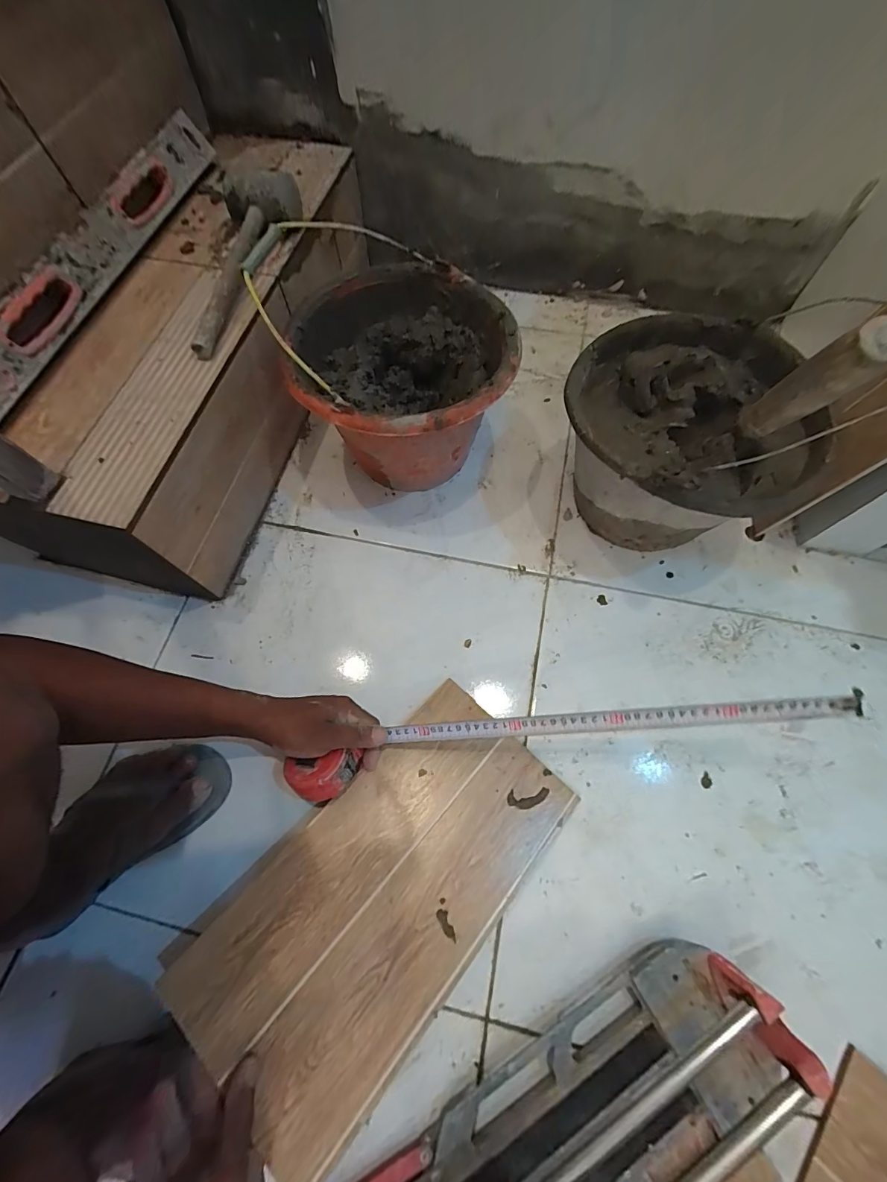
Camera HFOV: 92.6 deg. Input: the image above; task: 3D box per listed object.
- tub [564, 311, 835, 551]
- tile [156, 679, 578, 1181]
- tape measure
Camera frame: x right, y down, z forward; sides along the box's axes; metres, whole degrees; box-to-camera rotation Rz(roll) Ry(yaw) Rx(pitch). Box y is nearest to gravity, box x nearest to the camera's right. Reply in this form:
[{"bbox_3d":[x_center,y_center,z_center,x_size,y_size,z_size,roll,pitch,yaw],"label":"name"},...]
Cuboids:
[{"bbox_3d":[0.276,-0.169,0.550,0.239,0.209,0.262,0,68,1],"label":"tub"},{"bbox_3d":[-0.050,0.297,0.437,0.204,0.008,0.386,41,64,16],"label":"tile"},{"bbox_3d":[0.101,0.146,0.426,0.533,0.056,0.058,-11,67,8],"label":"tape measure"}]

